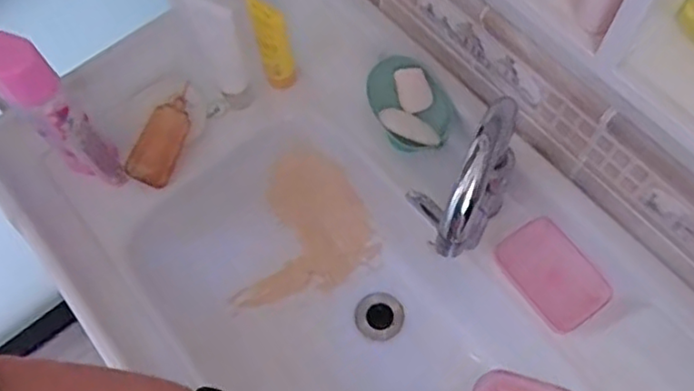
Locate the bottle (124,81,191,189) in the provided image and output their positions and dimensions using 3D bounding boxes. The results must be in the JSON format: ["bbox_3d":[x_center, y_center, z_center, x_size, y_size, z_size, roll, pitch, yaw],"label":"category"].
[{"bbox_3d":[-0.207,-0.066,0.717,0.037,0.030,0.117,29,99,14],"label":"bottle"}]

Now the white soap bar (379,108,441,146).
[{"bbox_3d":[0.068,-0.072,0.683,0.068,0.013,0.030,25,69,-2],"label":"white soap bar"}]

